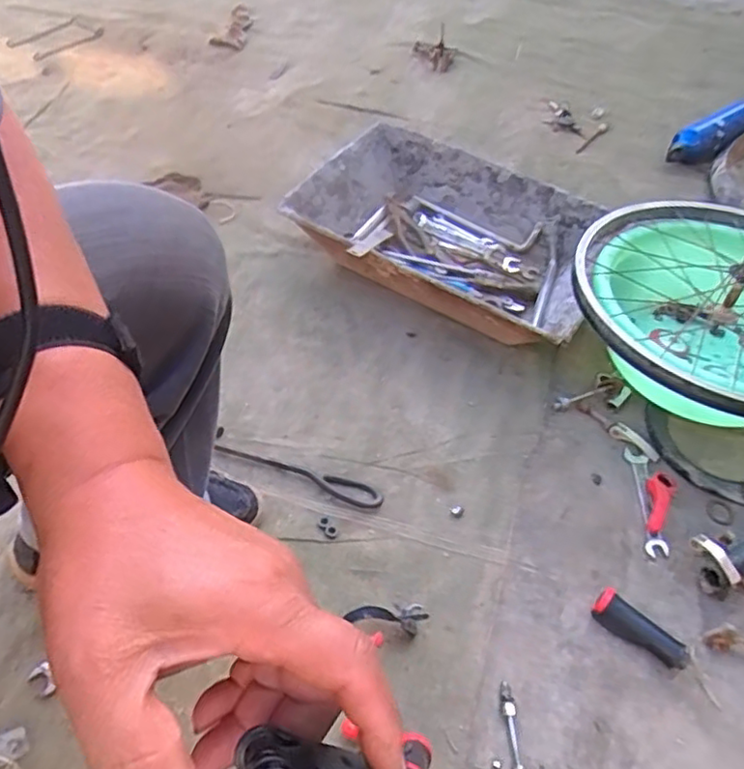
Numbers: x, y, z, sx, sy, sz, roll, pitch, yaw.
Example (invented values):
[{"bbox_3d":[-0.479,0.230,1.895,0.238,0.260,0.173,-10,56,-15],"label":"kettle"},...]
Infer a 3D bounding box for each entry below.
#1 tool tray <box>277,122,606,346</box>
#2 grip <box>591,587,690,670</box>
[{"bbox_3d":[0.127,-0.233,1.056,0.484,0.125,0.318,27,55,17],"label":"tool tray"},{"bbox_3d":[0.296,0.269,0.702,0.103,0.025,0.034,32,57,21],"label":"grip"}]

